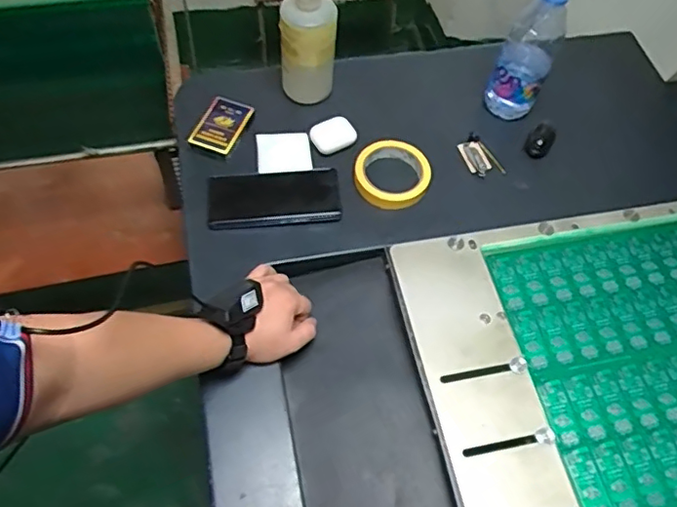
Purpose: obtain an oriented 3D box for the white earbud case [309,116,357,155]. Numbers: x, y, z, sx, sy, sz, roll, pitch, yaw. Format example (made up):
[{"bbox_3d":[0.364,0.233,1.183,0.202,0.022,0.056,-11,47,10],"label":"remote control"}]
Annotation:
[{"bbox_3d":[-0.008,-0.163,0.785,0.057,0.025,0.042,-19,62,-15],"label":"white earbud case"}]

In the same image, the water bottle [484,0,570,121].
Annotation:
[{"bbox_3d":[0.251,-0.264,0.777,0.073,0.217,0.063,25,62,11],"label":"water bottle"}]

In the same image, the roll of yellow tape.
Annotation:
[{"bbox_3d":[0.072,-0.106,0.764,0.097,0.024,0.094,2,59,-3],"label":"roll of yellow tape"}]

